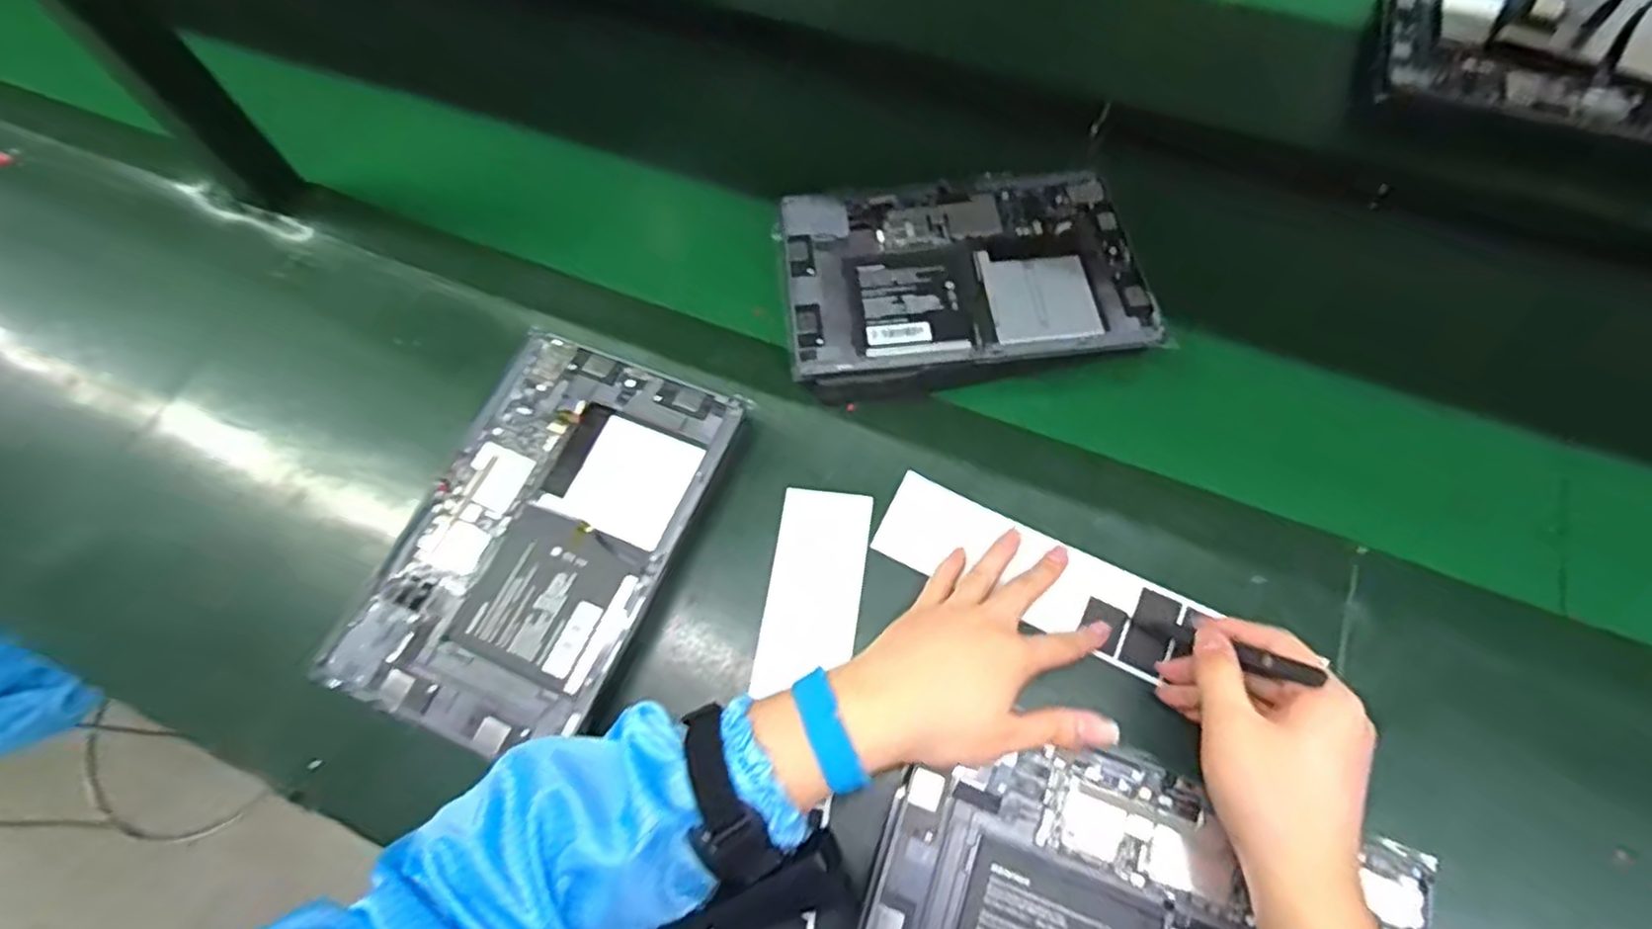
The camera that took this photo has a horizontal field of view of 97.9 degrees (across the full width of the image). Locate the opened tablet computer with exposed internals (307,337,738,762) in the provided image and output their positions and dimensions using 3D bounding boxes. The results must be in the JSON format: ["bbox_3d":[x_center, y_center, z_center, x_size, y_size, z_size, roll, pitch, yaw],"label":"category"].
[{"bbox_3d":[-0.177,0.045,0.465,0.165,0.026,0.253,19,68,10],"label":"opened tablet computer with exposed internals"}]

